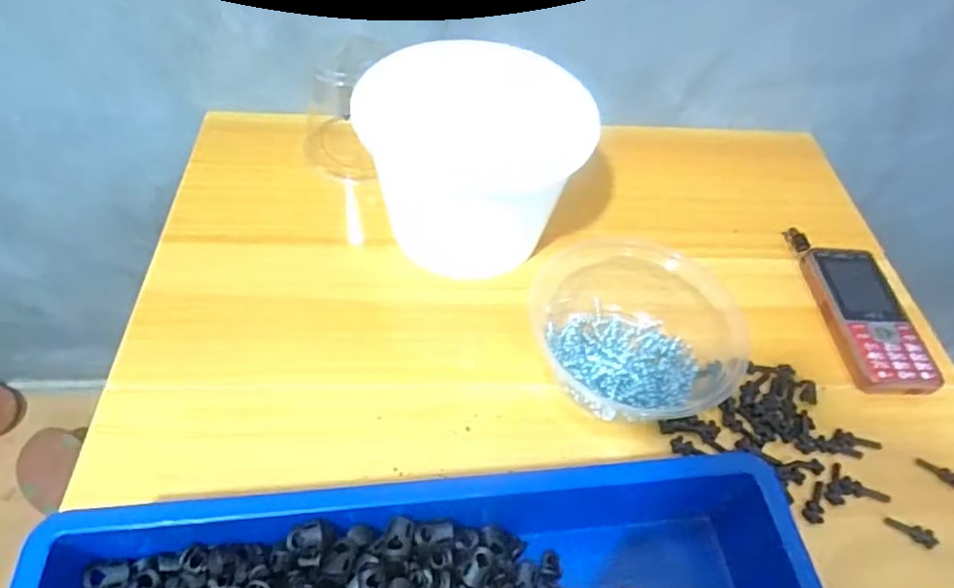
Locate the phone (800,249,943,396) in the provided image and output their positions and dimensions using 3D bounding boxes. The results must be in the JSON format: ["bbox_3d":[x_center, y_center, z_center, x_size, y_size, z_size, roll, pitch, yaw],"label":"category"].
[{"bbox_3d":[0.298,0.015,0.472,0.061,0.021,0.131,0,53,-6],"label":"phone"}]

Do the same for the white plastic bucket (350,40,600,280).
[{"bbox_3d":[-0.007,-0.105,0.471,0.144,0.131,0.134,3,52,-4],"label":"white plastic bucket"}]

